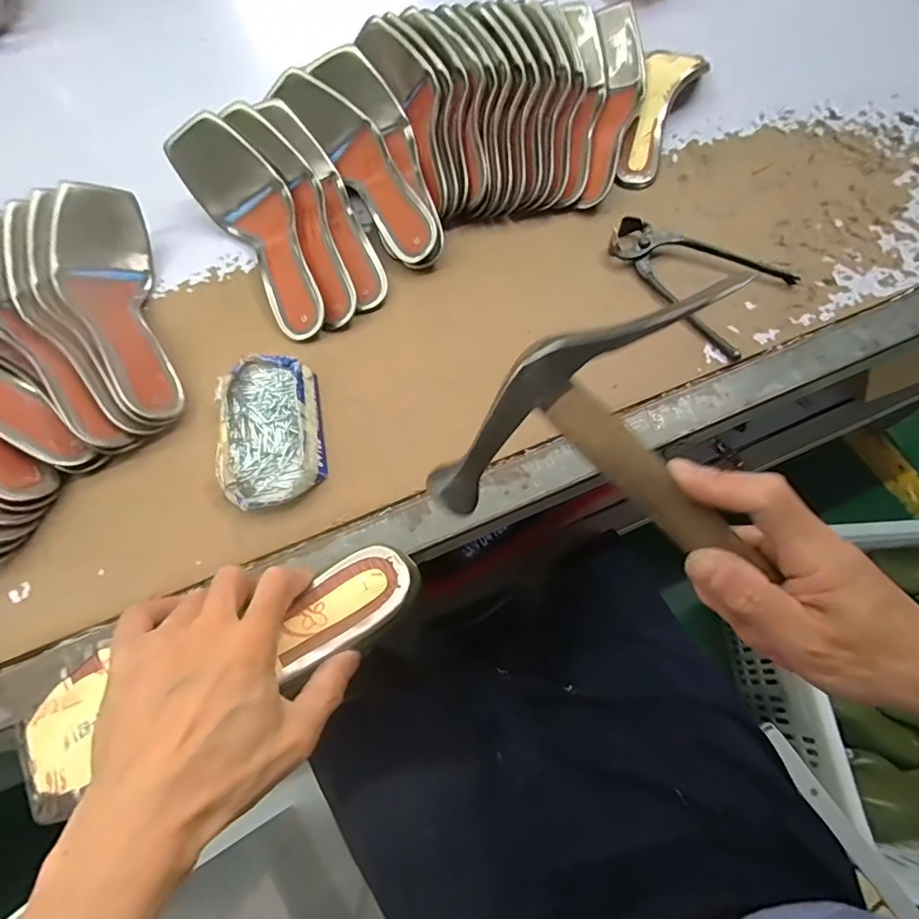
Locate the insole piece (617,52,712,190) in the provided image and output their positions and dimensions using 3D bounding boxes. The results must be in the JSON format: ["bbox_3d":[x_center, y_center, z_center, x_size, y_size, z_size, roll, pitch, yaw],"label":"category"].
[{"bbox_3d":[0.218,-0.381,0.557,0.056,0.029,0.185,22,81,12],"label":"insole piece"}]

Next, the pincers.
[{"bbox_3d":[0.219,-0.178,0.480,0.163,0.030,0.121,35,71,16],"label":"pincers"}]

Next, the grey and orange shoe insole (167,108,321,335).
[{"bbox_3d":[-0.189,-0.217,0.479,0.082,0.059,0.235,-30,81,-11],"label":"grey and orange shoe insole"}]

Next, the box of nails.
[{"bbox_3d":[-0.154,-0.027,0.412,0.076,0.030,0.137,-12,66,-3],"label":"box of nails"}]

